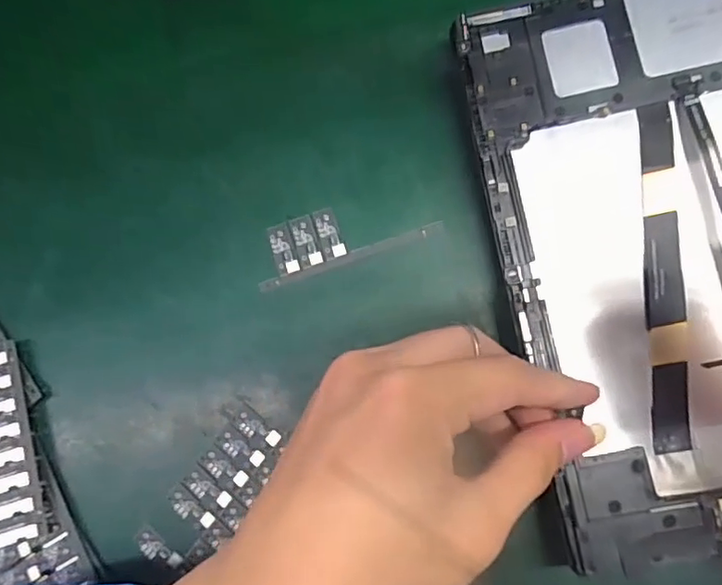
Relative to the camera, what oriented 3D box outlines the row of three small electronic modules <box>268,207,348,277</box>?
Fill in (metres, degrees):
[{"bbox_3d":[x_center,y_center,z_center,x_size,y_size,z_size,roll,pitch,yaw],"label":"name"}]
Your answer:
[{"bbox_3d":[-0.027,-0.025,0.278,0.034,0.004,0.026,-20,81,4],"label":"row of three small electronic modules"}]

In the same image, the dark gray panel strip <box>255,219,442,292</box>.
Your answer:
[{"bbox_3d":[-0.005,-0.018,0.273,0.094,0.004,0.005,-19,81,4],"label":"dark gray panel strip"}]

